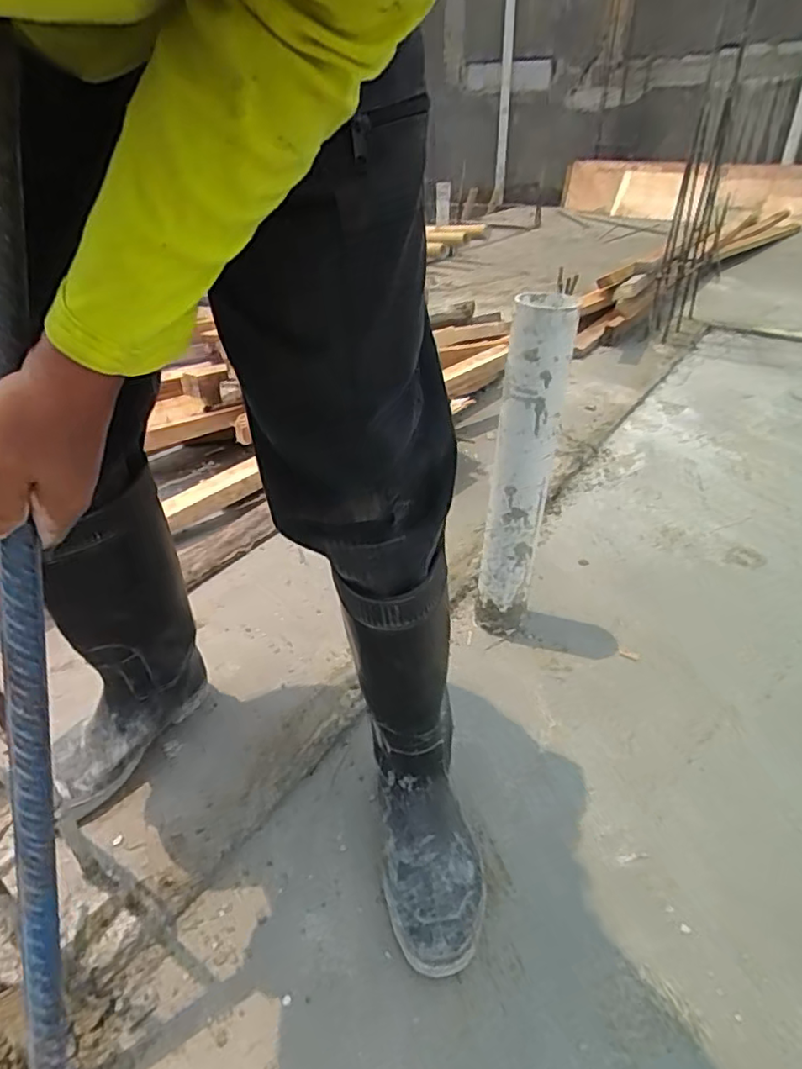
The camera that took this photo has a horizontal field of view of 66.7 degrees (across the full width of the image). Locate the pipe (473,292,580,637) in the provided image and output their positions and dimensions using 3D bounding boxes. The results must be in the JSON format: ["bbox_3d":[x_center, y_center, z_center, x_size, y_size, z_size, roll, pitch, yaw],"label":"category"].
[{"bbox_3d":[0.162,-0.064,0.827,0.085,0.477,0.096,12,36,17],"label":"pipe"}]

